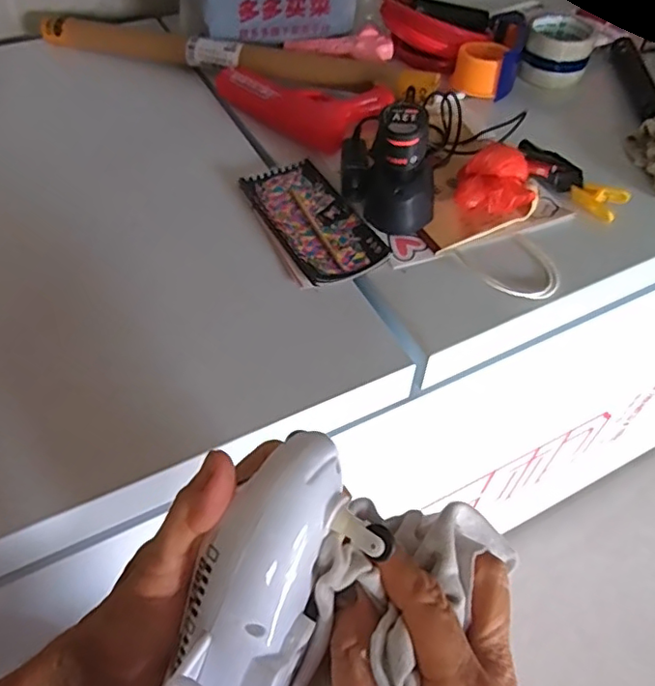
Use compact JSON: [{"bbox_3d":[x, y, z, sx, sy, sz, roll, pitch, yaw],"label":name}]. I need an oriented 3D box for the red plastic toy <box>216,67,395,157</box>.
[{"bbox_3d":[-0.036,-0.306,0.698,0.212,0.034,0.102,36,59,25],"label":"red plastic toy"}]

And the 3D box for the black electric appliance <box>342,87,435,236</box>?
[{"bbox_3d":[0.062,-0.192,0.563,0.098,0.110,0.117,5,52,3],"label":"black electric appliance"}]

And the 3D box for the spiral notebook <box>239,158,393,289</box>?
[{"bbox_3d":[-0.019,-0.126,0.577,0.096,0.008,0.180,-22,55,-18],"label":"spiral notebook"}]

